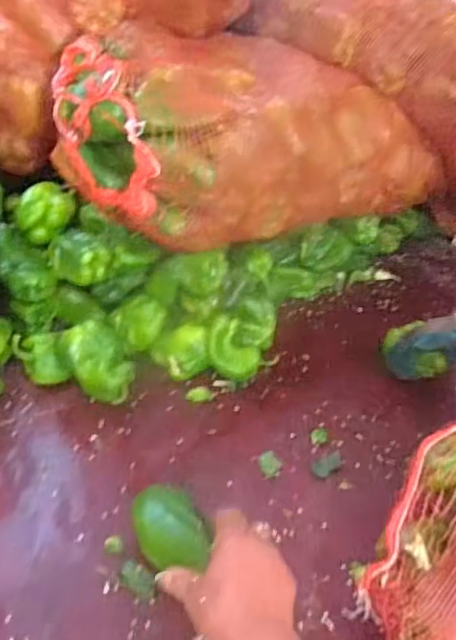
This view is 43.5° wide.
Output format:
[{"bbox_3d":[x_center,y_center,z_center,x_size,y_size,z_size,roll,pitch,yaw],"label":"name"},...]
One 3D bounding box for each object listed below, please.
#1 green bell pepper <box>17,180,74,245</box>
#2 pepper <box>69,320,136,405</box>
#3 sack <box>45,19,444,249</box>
[{"bbox_3d":[-0.302,-0.179,0.947,0.071,0.060,0.104,8,36,4],"label":"green bell pepper"},{"bbox_3d":[-0.192,0.066,0.862,0.097,0.094,0.101,-5,36,-18],"label":"pepper"},{"bbox_3d":[0.046,-0.319,0.977,0.609,0.233,0.302,-22,44,-32],"label":"sack"}]

